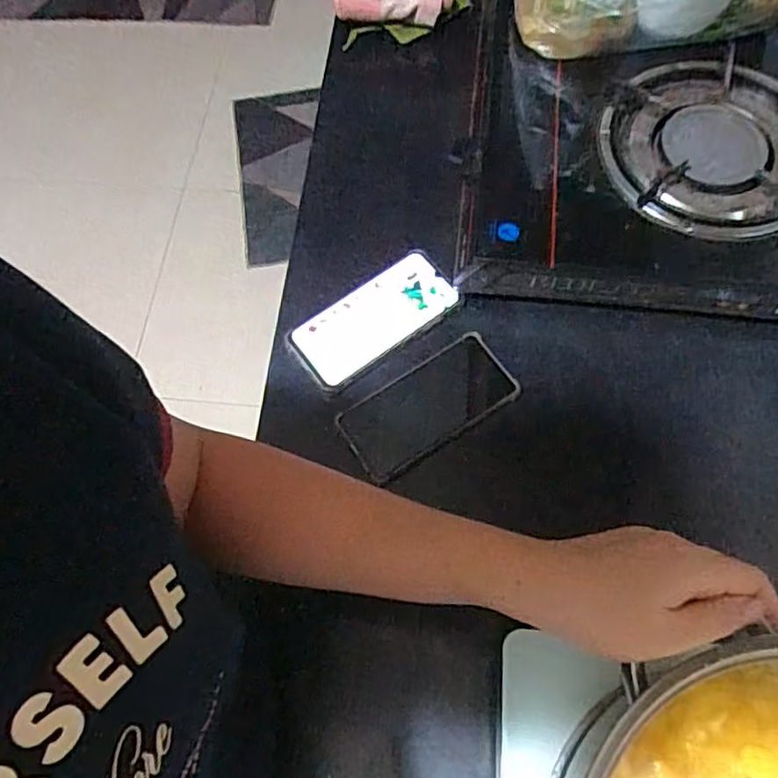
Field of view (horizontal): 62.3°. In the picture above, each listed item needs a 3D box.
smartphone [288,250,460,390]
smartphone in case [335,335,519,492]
[{"bbox_3d":[-0.014,-0.070,0.626,0.164,0.011,0.073,-36,70,-12],"label":"smartphone"},{"bbox_3d":[0.036,0.015,0.590,0.159,0.007,0.077,-32,69,-11],"label":"smartphone in case"}]

